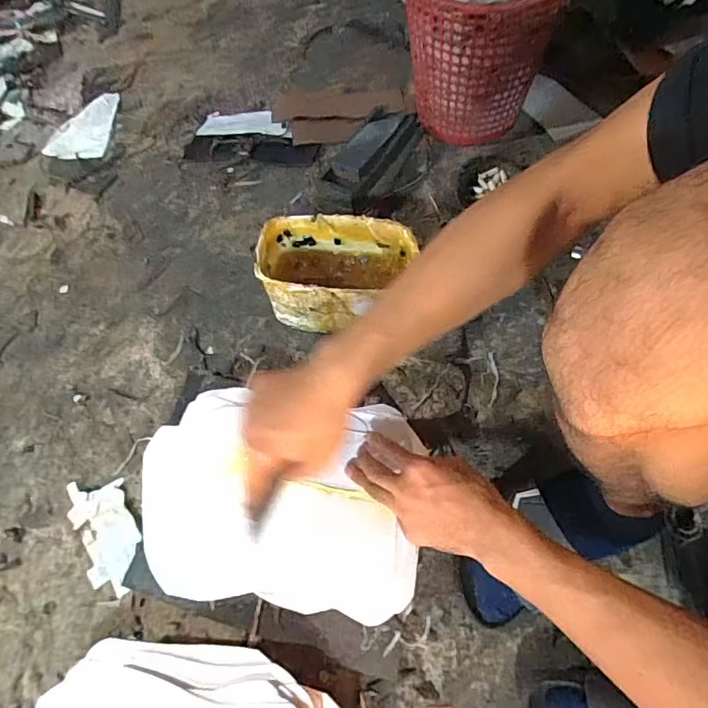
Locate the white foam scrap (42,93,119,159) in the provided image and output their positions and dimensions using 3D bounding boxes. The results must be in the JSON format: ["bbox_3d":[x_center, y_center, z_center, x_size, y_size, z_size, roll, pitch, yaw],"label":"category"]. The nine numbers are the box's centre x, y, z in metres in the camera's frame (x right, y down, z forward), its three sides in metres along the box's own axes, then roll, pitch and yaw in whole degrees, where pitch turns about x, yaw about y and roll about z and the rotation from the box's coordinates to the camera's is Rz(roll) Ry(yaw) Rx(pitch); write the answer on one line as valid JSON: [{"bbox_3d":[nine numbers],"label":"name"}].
[{"bbox_3d":[-0.537,-0.453,0.954,0.121,0.012,0.174,-1,62,4],"label":"white foam scrap"}]

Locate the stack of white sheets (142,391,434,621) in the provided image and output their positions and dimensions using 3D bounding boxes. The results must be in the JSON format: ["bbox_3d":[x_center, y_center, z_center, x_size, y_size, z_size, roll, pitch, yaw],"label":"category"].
[{"bbox_3d":[-0.081,0.149,0.511,0.291,0.022,0.211,5,64,6],"label":"stack of white sheets"}]

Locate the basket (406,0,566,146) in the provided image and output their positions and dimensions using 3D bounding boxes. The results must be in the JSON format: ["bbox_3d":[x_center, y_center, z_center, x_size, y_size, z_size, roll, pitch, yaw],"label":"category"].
[{"bbox_3d":[0.200,-0.506,0.767,0.251,0.236,0.248,-5,62,2],"label":"basket"}]

